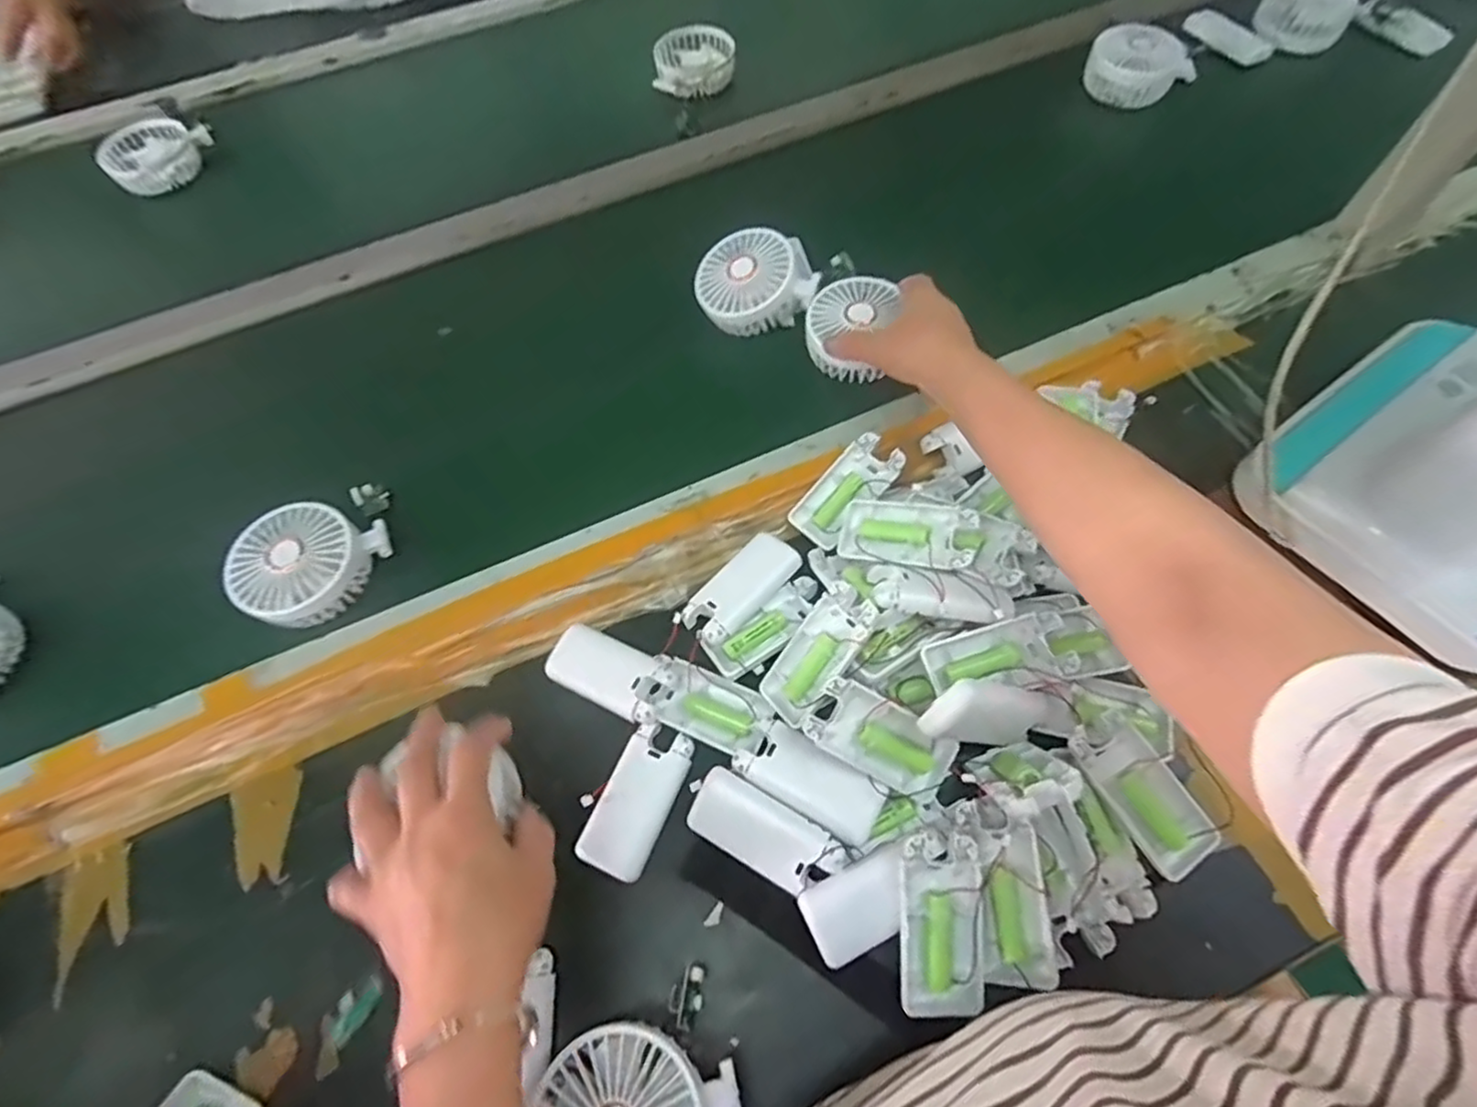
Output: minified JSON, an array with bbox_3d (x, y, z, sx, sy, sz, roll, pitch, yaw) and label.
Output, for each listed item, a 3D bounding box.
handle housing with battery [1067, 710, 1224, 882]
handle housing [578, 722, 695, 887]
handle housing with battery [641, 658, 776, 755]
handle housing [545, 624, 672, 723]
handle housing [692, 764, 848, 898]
[{"bbox_3d":[0.243,0.145,0.406,0.044,0.026,0.090,-32,67,-11],"label":"handle housing with battery"},{"bbox_3d":[-0.064,0.157,0.433,0.045,0.010,0.091,21,68,13],"label":"handle housing"},{"bbox_3d":[-0.020,0.102,0.449,0.078,0.019,0.043,23,69,14],"label":"handle housing with battery"},{"bbox_3d":[-0.090,0.078,0.460,0.084,0.014,0.047,22,68,14],"label":"handle housing"},{"bbox_3d":[0.015,0.170,0.408,0.092,0.025,0.040,28,70,16],"label":"handle housing"}]

